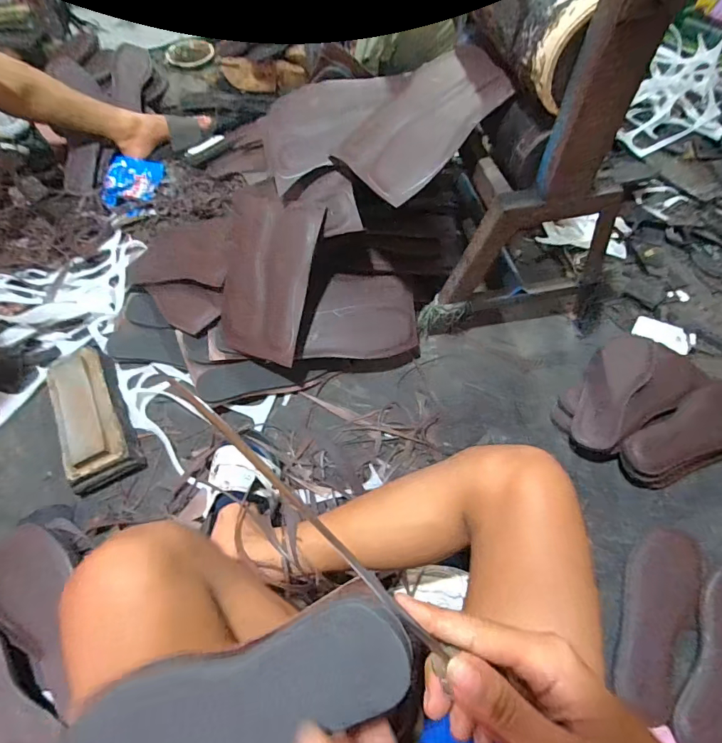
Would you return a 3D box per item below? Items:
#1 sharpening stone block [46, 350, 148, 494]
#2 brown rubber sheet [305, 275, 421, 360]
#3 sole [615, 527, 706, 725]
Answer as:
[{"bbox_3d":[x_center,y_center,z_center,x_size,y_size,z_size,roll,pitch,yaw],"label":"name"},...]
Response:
[{"bbox_3d":[-0.445,0.068,0.698,0.099,0.061,0.249,-25,63,-14],"label":"sharpening stone block"},{"bbox_3d":[0.003,-0.100,0.757,0.194,0.011,0.149,-2,83,-9],"label":"brown rubber sheet"},{"bbox_3d":[0.409,0.330,0.578,0.086,0.026,0.253,27,63,14],"label":"sole"}]

